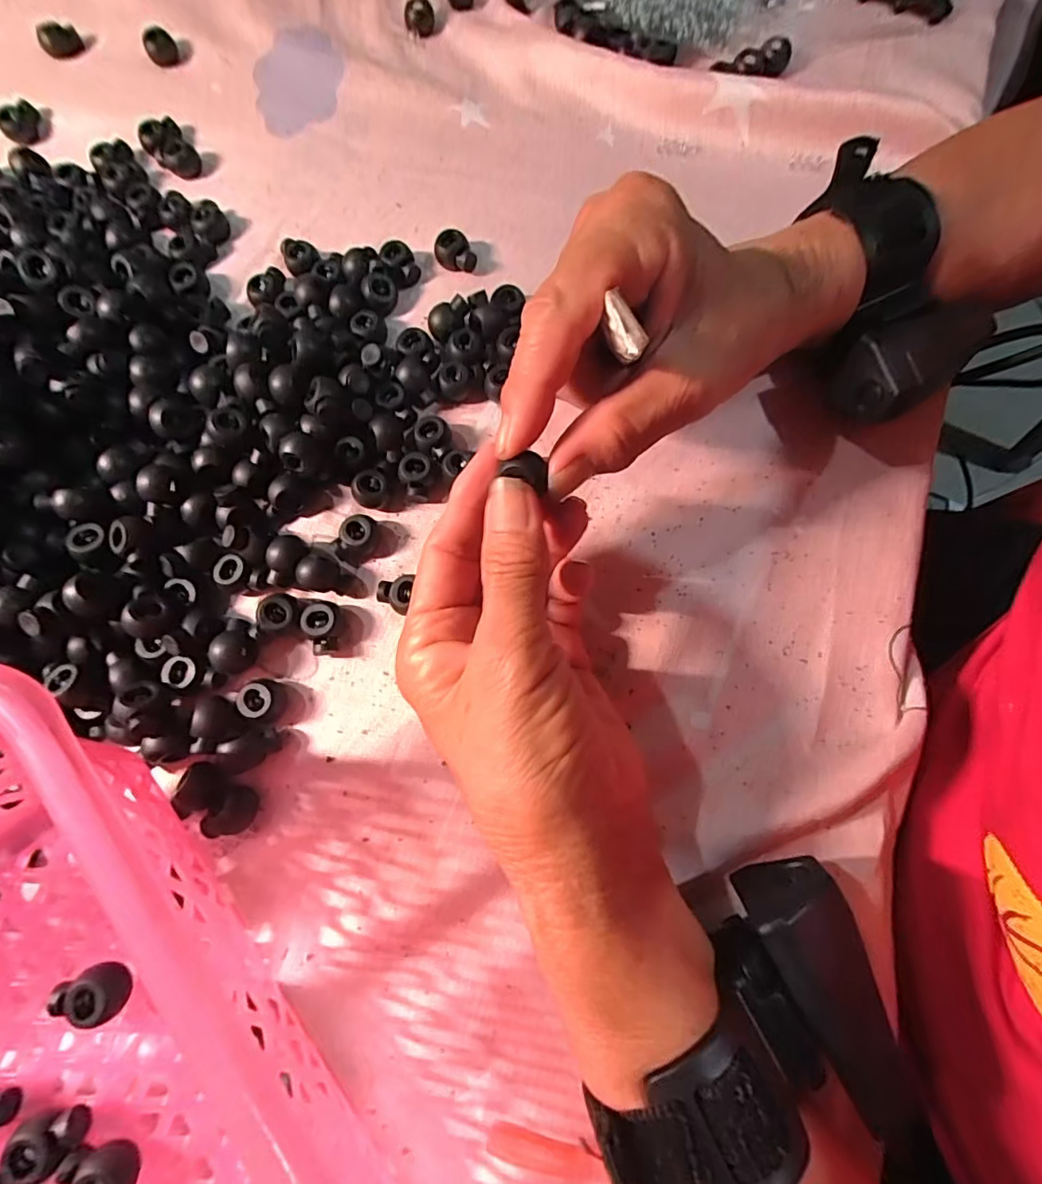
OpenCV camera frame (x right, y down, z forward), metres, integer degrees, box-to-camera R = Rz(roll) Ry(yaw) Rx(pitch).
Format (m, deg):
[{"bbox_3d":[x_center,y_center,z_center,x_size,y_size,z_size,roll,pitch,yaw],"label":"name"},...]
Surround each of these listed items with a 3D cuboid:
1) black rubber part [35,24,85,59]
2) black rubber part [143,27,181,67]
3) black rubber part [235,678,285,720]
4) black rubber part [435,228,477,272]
[{"bbox_3d":[-0.282,-0.338,0.320,0.022,0.009,0.019,-32,77,-8],"label":"black rubber part"},{"bbox_3d":[-0.217,-0.329,0.317,0.017,0.011,0.019,-27,77,-7],"label":"black rubber part"},{"bbox_3d":[-0.107,0.044,0.217,0.014,0.012,0.016,-3,75,-1],"label":"black rubber part"},{"bbox_3d":[-0.034,-0.172,0.267,0.015,0.013,0.021,-36,78,-9],"label":"black rubber part"}]

